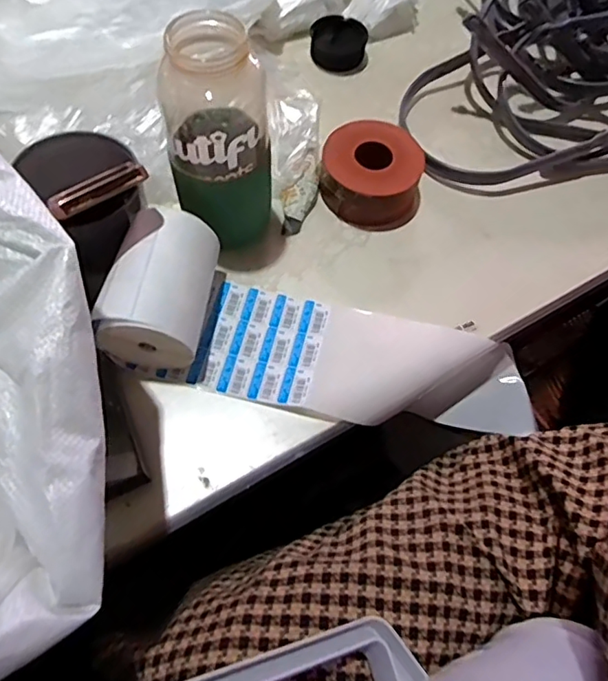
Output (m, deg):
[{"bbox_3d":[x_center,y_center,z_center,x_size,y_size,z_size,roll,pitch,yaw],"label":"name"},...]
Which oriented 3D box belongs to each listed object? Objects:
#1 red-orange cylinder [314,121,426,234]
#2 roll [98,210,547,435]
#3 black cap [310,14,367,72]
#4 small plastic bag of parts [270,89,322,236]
[{"bbox_3d":[0.070,-0.170,0.549,0.103,0.054,0.099,2,63,-3],"label":"red-orange cylinder"},{"bbox_3d":[0.010,0.002,0.484,0.355,0.093,0.131,16,63,-10],"label":"roll"},{"bbox_3d":[0.042,-0.364,0.660,0.065,0.035,0.065,2,63,-3],"label":"black cap"},{"bbox_3d":[-0.009,-0.182,0.555,0.051,0.023,0.149,1,84,-3],"label":"small plastic bag of parts"}]

